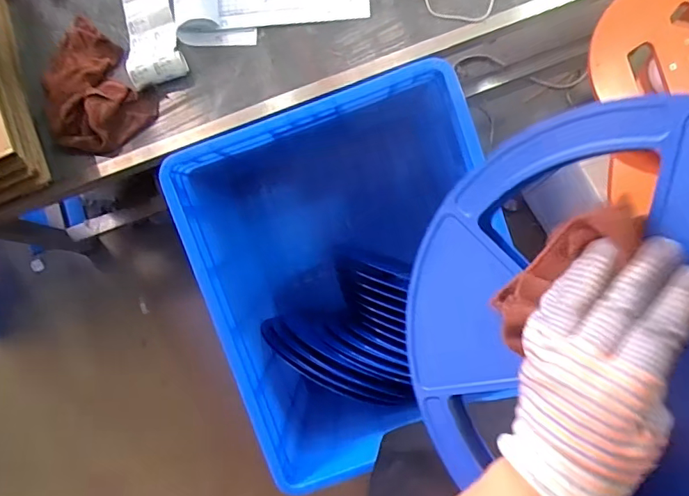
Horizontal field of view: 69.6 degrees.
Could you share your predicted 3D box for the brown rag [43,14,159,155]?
[{"bbox_3d":[-0.434,-0.264,0.833,0.218,0.040,0.180,42,89,8],"label":"brown rag"}]

